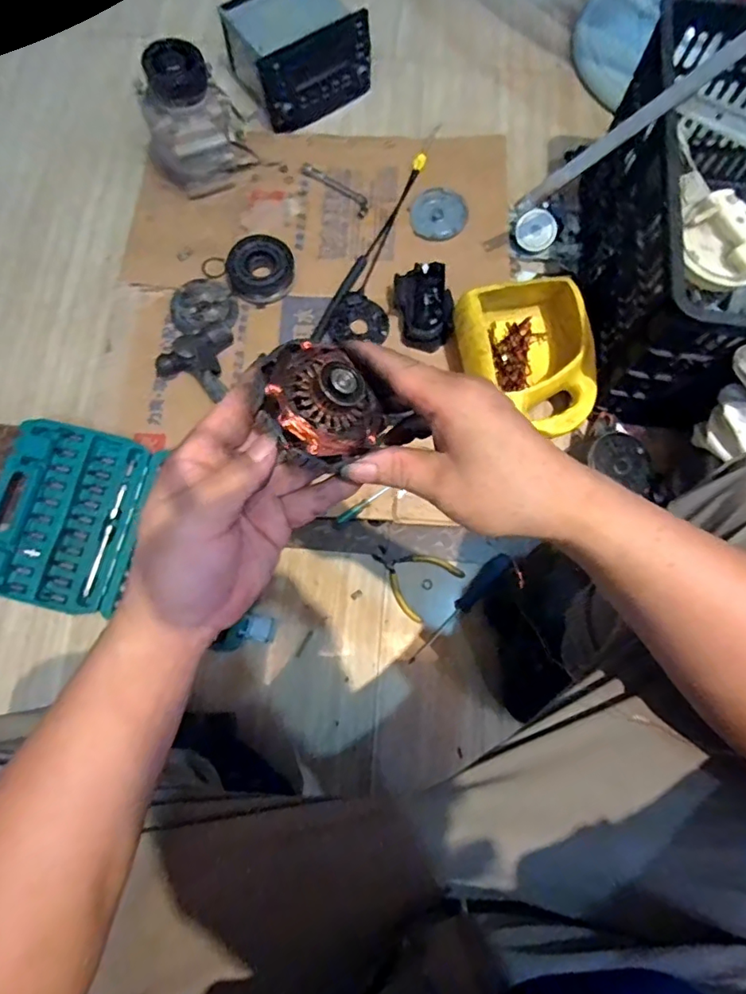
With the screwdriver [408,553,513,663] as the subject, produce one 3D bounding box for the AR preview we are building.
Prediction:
[{"bbox_3d":[0.121,0.154,0.763,0.024,0.023,0.196,44,78,10],"label":"screwdriver"}]

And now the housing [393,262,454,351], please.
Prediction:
[{"bbox_3d":[0.080,-0.294,0.847,0.080,0.055,0.129,-10,75,-4],"label":"housing"}]

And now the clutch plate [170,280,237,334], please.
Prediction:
[{"bbox_3d":[-0.270,-0.306,0.874,0.105,0.020,0.101,0,75,-1],"label":"clutch plate"}]

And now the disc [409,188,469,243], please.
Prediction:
[{"bbox_3d":[0.111,-0.483,0.930,0.097,0.006,0.107,36,77,8],"label":"disc"}]

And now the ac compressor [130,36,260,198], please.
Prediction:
[{"bbox_3d":[-0.292,-0.603,0.879,0.168,0.186,0.117,-18,74,-4],"label":"ac compressor"}]

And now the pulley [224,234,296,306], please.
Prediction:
[{"bbox_3d":[-0.182,-0.371,0.890,0.112,0.046,0.095,-32,76,-7],"label":"pulley"}]

